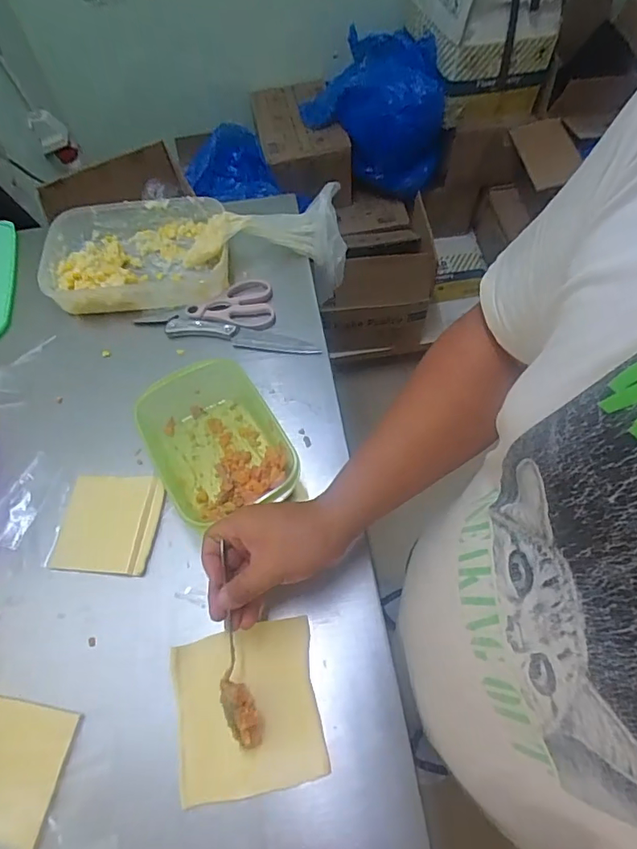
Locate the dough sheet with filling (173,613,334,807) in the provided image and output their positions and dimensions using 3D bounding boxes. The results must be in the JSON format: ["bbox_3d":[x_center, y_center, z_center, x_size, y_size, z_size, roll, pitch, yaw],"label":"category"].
[{"bbox_3d":[-0.063,0.245,0.432,0.122,0.038,0.127,-11,61,-4],"label":"dough sheet with filling"}]

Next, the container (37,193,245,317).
[{"bbox_3d":[-0.248,-0.243,0.705,0.283,0.055,0.175,-3,61,0],"label":"container"}]

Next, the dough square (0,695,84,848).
[{"bbox_3d":[-0.276,0.296,0.429,0.110,0.007,0.097,7,61,6],"label":"dough square"}]

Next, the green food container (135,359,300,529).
[{"bbox_3d":[-0.116,0.020,0.549,0.135,0.061,0.201,-28,64,-13],"label":"green food container"}]

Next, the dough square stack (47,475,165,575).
[{"bbox_3d":[-0.226,0.105,0.535,0.101,0.012,0.102,3,61,4],"label":"dough square stack"}]

